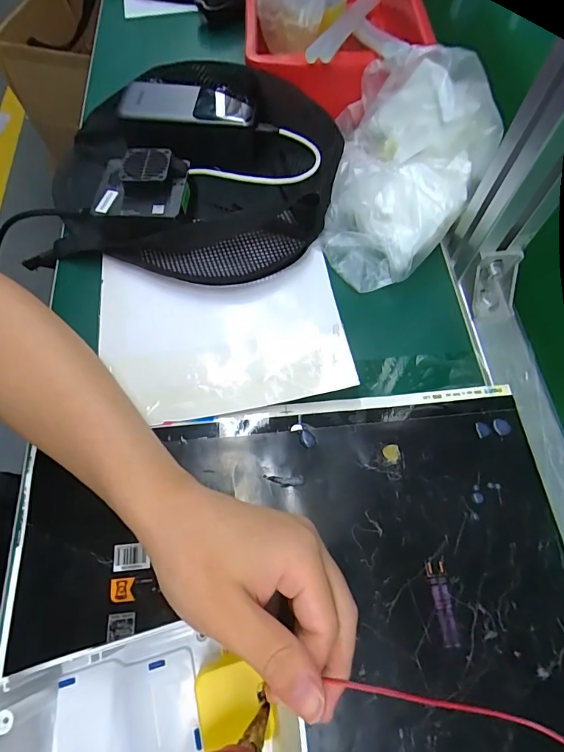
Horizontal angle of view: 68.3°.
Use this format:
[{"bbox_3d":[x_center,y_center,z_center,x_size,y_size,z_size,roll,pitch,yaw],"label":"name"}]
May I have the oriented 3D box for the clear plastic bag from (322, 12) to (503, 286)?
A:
[{"bbox_3d":[0.108,-0.177,0.353,0.135,0.091,0.188,13,67,6],"label":"clear plastic bag"}]

